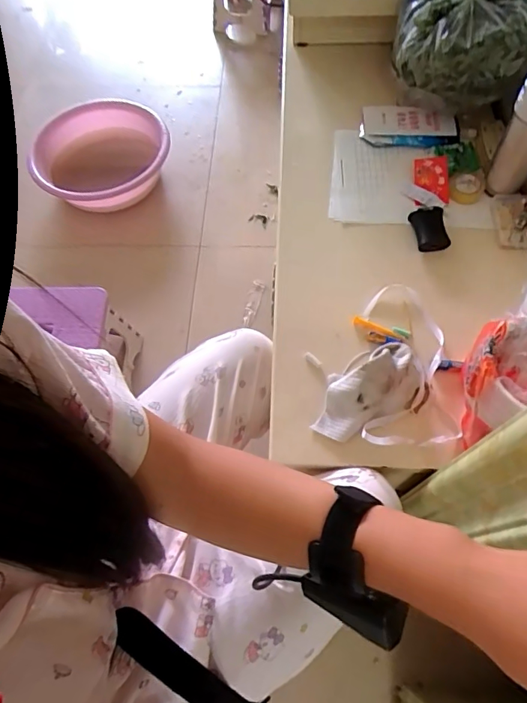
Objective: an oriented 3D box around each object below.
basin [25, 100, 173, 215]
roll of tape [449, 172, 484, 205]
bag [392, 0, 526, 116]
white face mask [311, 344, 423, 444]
[{"bbox_3d":[-0.409,-0.488,1.209,0.326,0.140,0.326,-1,64,2],"label":"basin"},{"bbox_3d":[0.335,-0.270,0.773,0.051,0.026,0.047,-1,64,2],"label":"roll of tape"},{"bbox_3d":[0.319,-0.489,0.767,0.203,0.195,0.191,6,64,5],"label":"bag"},{"bbox_3d":[0.135,0.045,0.612,0.157,0.051,0.091,-23,65,-9],"label":"white face mask"}]

